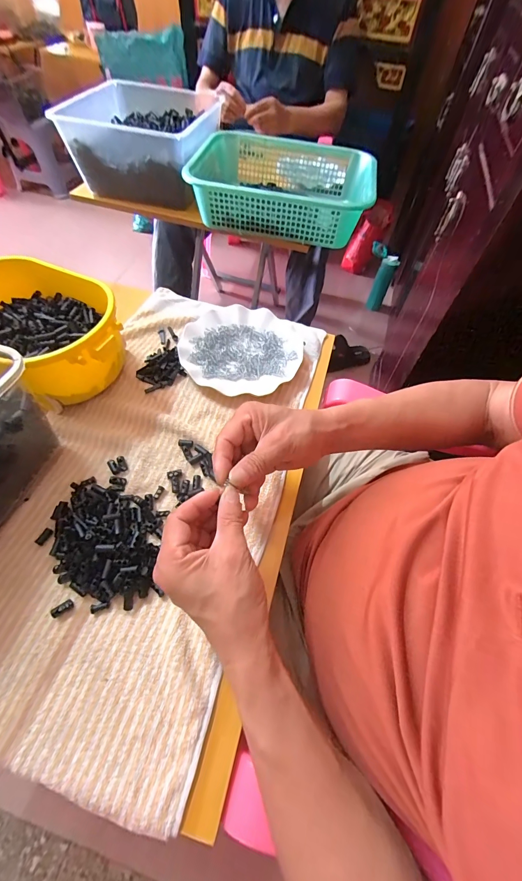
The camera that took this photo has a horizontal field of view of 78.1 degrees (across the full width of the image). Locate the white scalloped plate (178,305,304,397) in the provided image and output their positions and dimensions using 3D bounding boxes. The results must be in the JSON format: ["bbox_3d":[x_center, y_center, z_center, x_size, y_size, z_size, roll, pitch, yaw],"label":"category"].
[{"bbox_3d":[-0.027,-0.144,0.501,0.185,0.020,0.165,-2,58,-4],"label":"white scalloped plate"}]

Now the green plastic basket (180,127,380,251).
[{"bbox_3d":[0.053,-0.574,0.733,0.381,0.095,0.289,10,58,3],"label":"green plastic basket"}]

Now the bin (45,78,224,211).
[{"bbox_3d":[-0.286,-0.718,0.782,0.319,0.140,0.313,9,58,3],"label":"bin"}]

